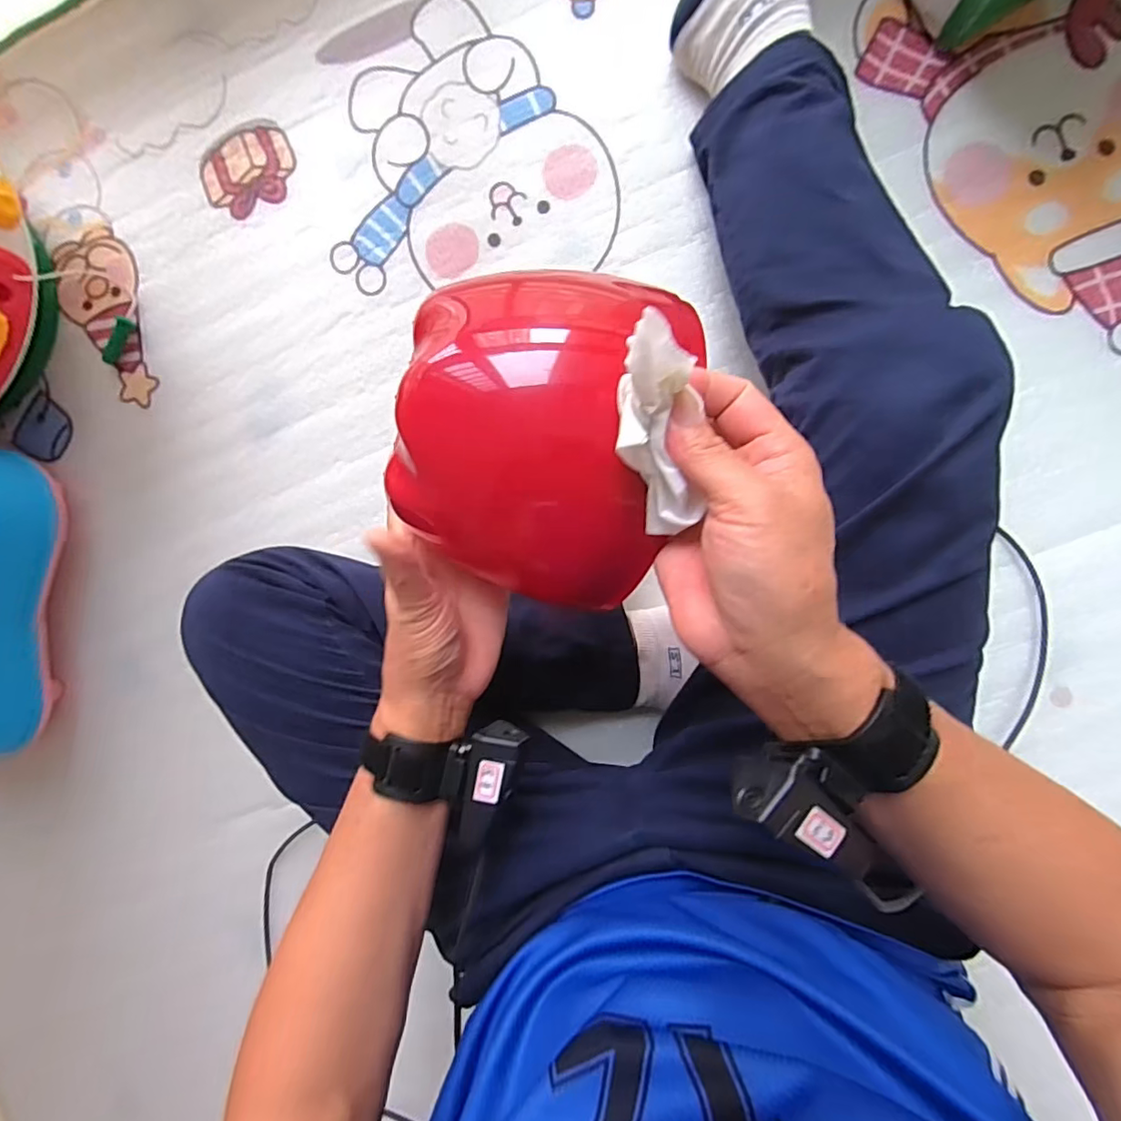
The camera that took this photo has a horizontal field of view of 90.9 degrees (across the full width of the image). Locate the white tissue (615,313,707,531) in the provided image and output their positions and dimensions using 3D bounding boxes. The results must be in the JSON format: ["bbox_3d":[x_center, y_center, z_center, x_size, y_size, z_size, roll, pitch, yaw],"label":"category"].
[{"bbox_3d":[0.042,-0.054,0.243,0.032,0.019,0.101,-9,125,6],"label":"white tissue"}]

